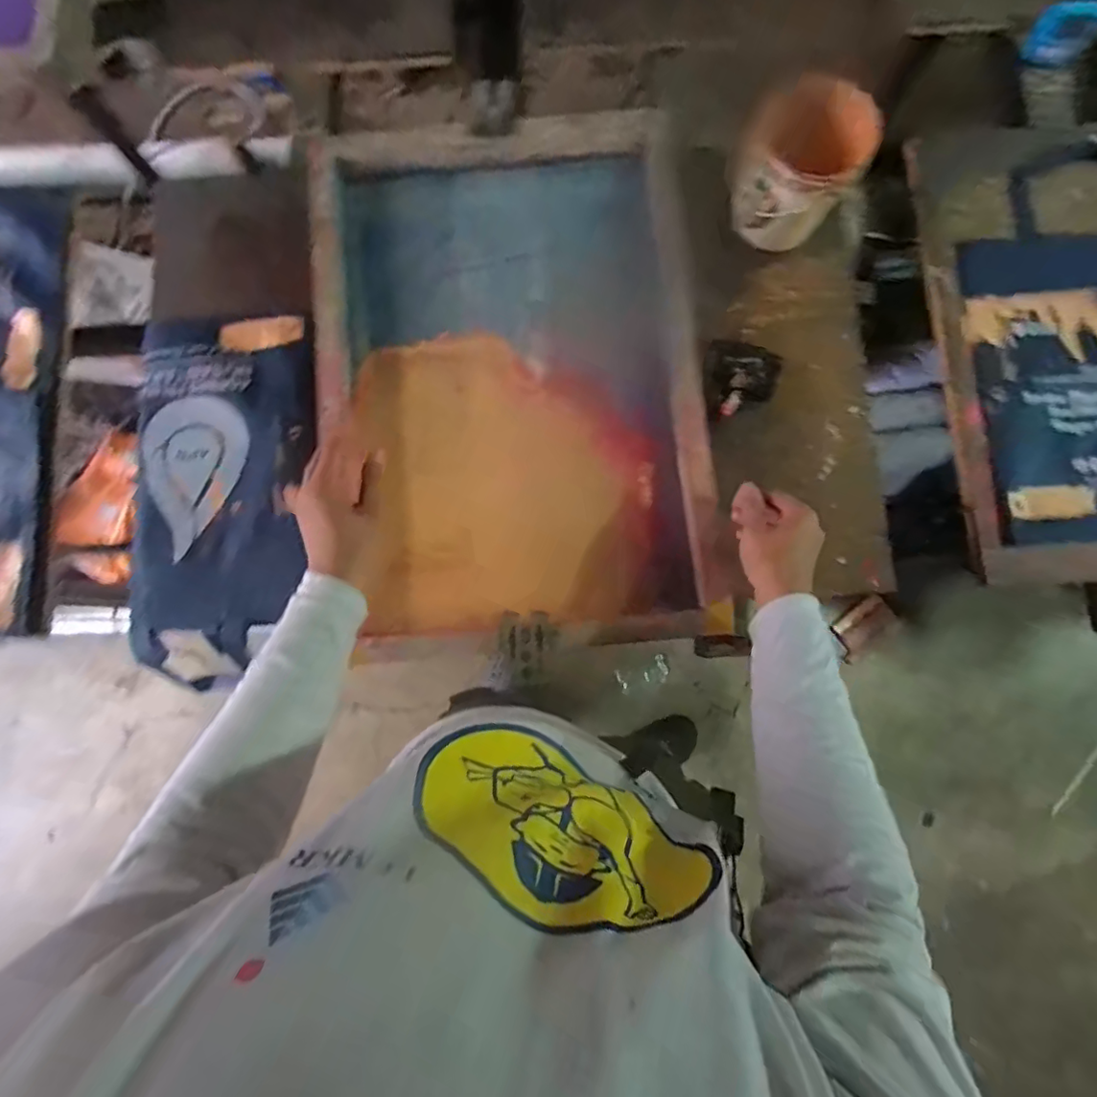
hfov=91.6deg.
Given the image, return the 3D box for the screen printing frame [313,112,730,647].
[{"bbox_3d":[-0.042,-0.218,0.659,0.441,0.050,0.648,-5,81,0],"label":"screen printing frame"}]

